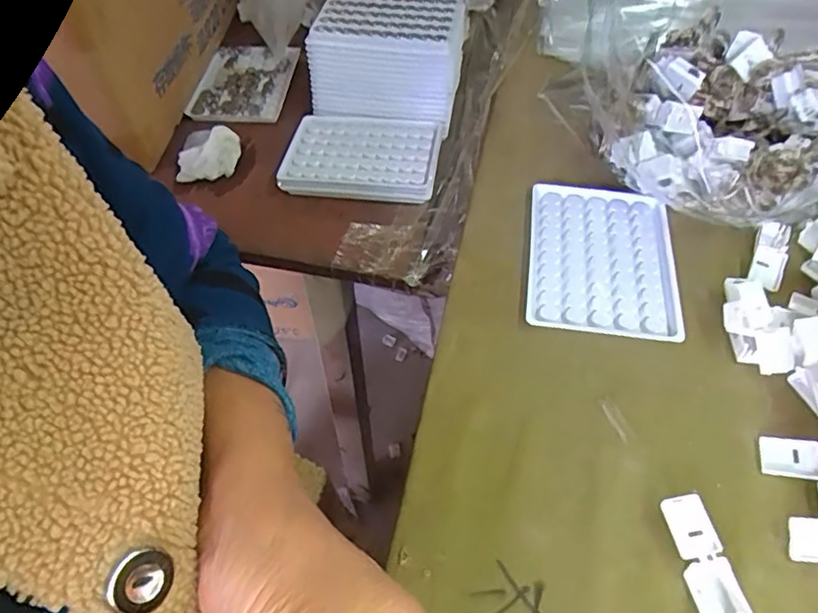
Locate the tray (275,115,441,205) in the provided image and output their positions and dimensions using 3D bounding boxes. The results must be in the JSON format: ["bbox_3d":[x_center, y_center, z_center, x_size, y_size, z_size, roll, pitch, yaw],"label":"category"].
[{"bbox_3d":[-0.041,-0.130,0.514,0.131,0.015,0.091,6,53,6],"label":"tray"}]

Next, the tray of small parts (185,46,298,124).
[{"bbox_3d":[-0.166,-0.229,0.600,0.091,0.017,0.128,3,53,4],"label":"tray of small parts"}]

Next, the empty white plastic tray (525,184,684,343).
[{"bbox_3d":[0.128,-0.034,0.394,0.093,0.012,0.120,7,53,6],"label":"empty white plastic tray"}]

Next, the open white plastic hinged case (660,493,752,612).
[{"bbox_3d":[0.137,0.117,0.274,0.019,0.012,0.054,-9,51,-3],"label":"open white plastic hinged case"}]

